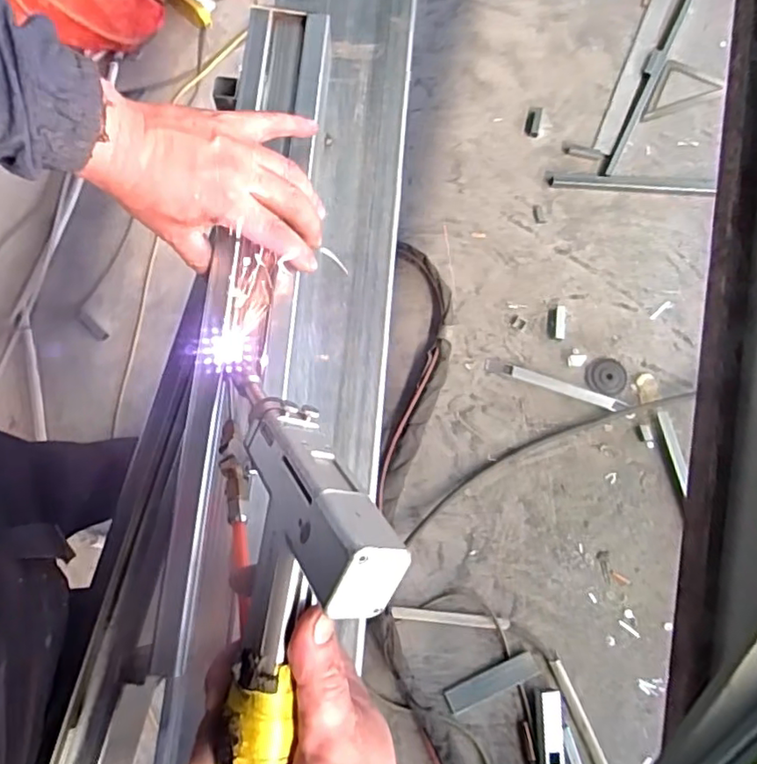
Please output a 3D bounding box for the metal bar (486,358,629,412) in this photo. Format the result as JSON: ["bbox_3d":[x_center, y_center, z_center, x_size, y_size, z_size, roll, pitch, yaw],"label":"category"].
[{"bbox_3d":[0.419,0.006,1.384,0.332,0.020,0.035,20,79,6],"label":"metal bar"}]

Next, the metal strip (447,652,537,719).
[{"bbox_3d":[0.242,0.646,1.252,0.202,0.011,0.053,-25,72,-3],"label":"metal strip"}]

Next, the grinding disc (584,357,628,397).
[{"bbox_3d":[0.547,-0.017,1.400,0.092,0.021,0.094,0,77,1],"label":"grinding disc"}]

